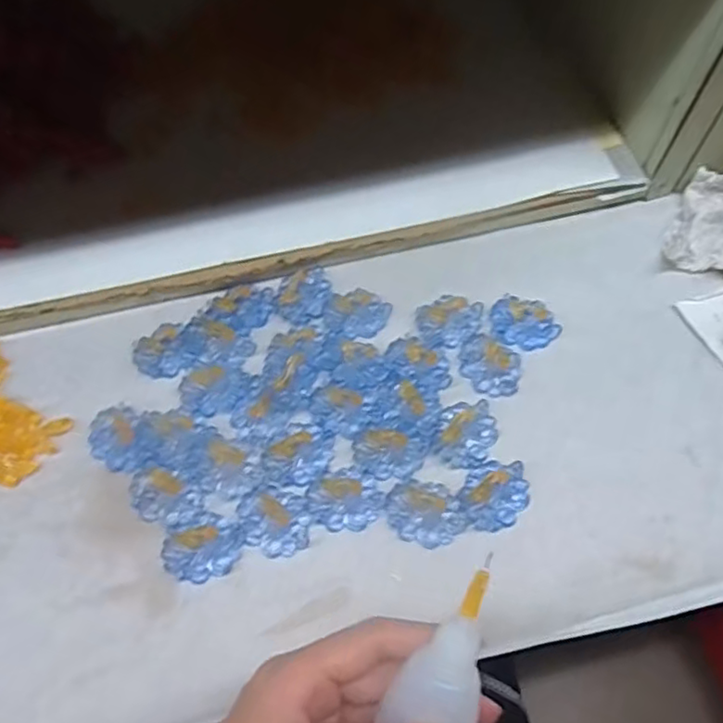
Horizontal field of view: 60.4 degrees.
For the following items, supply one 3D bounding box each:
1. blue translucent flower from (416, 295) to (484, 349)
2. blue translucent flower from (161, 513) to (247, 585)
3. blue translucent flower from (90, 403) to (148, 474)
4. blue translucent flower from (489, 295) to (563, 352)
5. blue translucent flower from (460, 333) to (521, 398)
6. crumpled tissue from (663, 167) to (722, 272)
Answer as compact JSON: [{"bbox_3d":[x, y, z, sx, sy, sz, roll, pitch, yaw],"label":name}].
[{"bbox_3d":[0.050,-0.024,0.350,0.039,0.006,0.030,-27,66,-13],"label":"blue translucent flower"},{"bbox_3d":[-0.075,0.089,0.296,0.035,0.004,0.031,6,63,3],"label":"blue translucent flower"},{"bbox_3d":[-0.125,0.040,0.319,0.036,0.009,0.029,42,70,19],"label":"blue translucent flower"},{"bbox_3d":[0.092,-0.022,0.349,0.038,0.004,0.029,17,64,8],"label":"blue translucent flower"},{"bbox_3d":[0.070,0.001,0.338,0.032,0.004,0.035,0,63,0],"label":"blue translucent flower"},{"bbox_3d":[0.210,-0.081,0.367,0.045,0.021,0.062,21,65,10],"label":"crumpled tissue"}]

